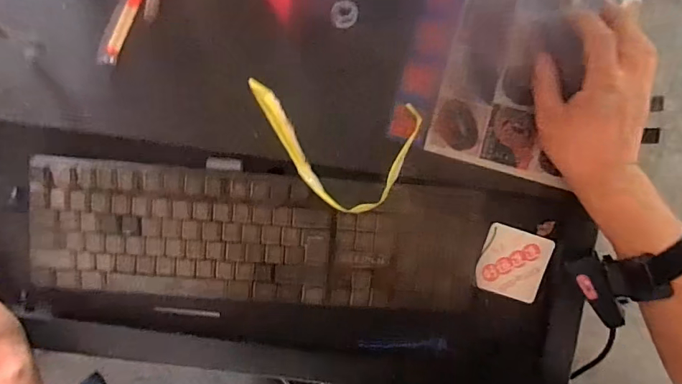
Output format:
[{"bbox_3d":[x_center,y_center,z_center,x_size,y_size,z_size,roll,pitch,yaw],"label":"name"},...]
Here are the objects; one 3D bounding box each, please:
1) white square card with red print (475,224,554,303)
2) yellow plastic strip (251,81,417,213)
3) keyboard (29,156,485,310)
[{"bbox_3d":[0.177,0.073,0.449,0.069,0.006,0.069,17,91,-3],"label":"white square card with red print"},{"bbox_3d":[-0.011,-0.039,0.410,0.158,0.018,0.106,9,91,-2],"label":"yellow plastic strip"},{"bbox_3d":[-0.076,0.044,0.420,0.423,0.014,0.120,5,91,-2],"label":"keyboard"}]

